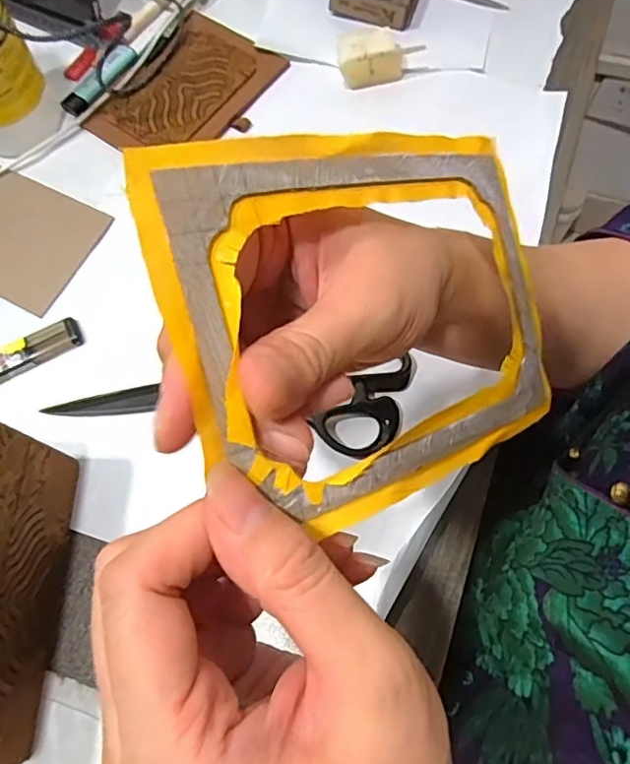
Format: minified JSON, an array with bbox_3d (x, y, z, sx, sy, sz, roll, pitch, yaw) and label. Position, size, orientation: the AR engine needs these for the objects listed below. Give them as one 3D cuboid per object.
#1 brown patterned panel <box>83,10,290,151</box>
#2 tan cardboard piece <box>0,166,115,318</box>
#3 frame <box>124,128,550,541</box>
[{"bbox_3d":[-0.111,-0.254,0.499,0.111,0.011,0.153,35,76,15],"label":"brown patterned panel"},{"bbox_3d":[-0.241,-0.118,0.449,0.134,0.005,0.095,27,74,13],"label":"tan cardboard piece"},{"bbox_3d":[0.025,-0.022,0.178,0.142,0.006,0.111,-18,97,-33],"label":"frame"}]

